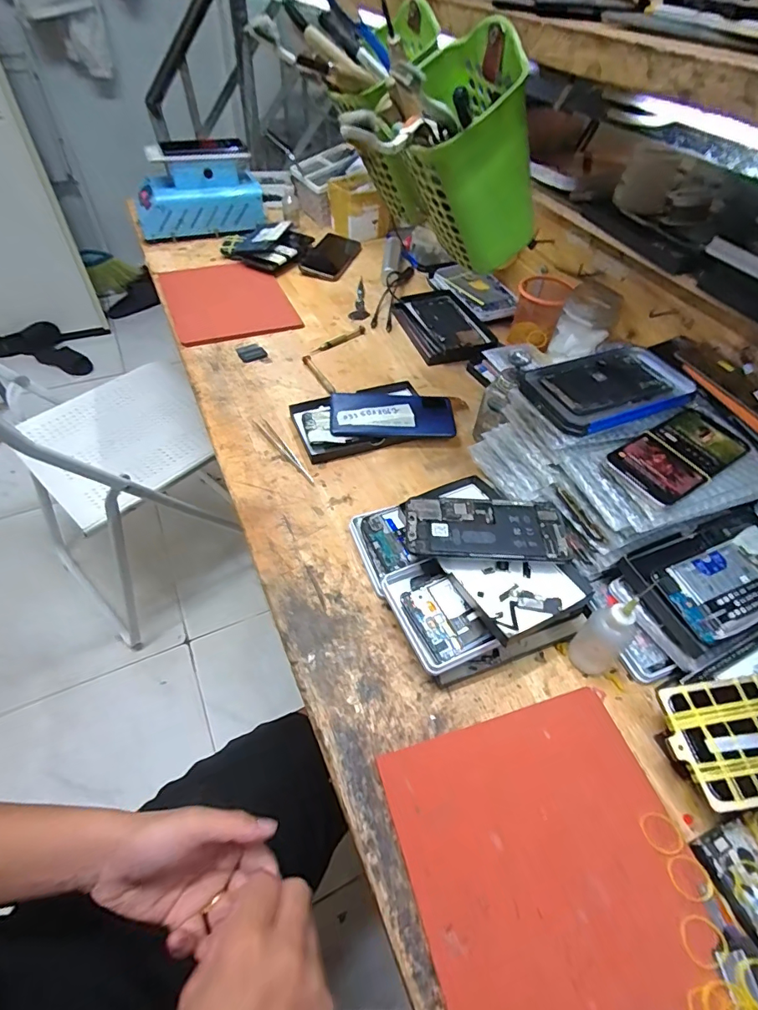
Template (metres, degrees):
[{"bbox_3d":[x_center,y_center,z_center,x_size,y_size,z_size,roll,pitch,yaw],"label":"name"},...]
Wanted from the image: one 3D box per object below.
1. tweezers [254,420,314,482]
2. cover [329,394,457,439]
[{"bbox_3d":[-0.119,-0.070,0.595,0.015,0.005,0.128,-31,59,-25],"label":"tweezers"},{"bbox_3d":[0.018,-0.119,0.620,0.162,0.011,0.069,-1,64,-6],"label":"cover"}]

